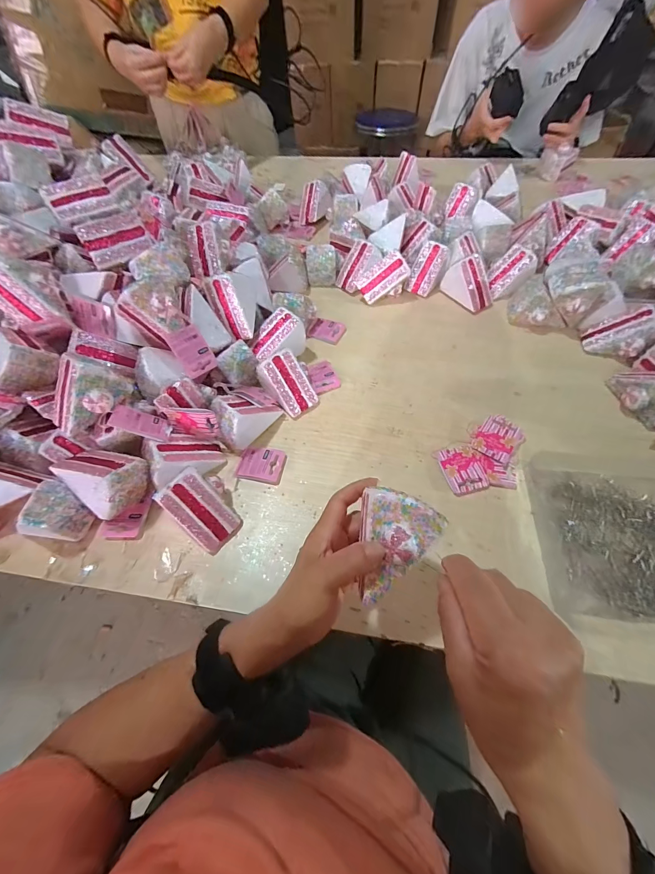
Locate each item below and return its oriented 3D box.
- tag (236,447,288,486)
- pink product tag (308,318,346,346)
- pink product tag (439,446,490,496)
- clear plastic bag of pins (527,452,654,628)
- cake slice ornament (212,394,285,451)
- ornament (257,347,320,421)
[{"bbox_3d":[-0.084,0.034,0.423,0.056,0.008,0.048,8,58,7],"label":"tag"},{"bbox_3d":[0.000,-0.183,0.564,0.056,0.010,0.043,20,61,14],"label":"pink product tag"},{"bbox_3d":[0.173,0.041,0.418,0.051,0.005,0.060,-10,58,-4],"label":"pink product tag"},{"bbox_3d":[0.371,0.109,0.376,0.243,0.006,0.192,4,63,3],"label":"clear plastic bag of pins"},{"bbox_3d":[-0.108,-0.031,0.433,0.051,0.059,0.087,34,64,19],"label":"cake slice ornament"},{"bbox_3d":[-0.053,-0.074,0.461,0.058,0.063,0.072,-35,64,-19],"label":"ornament"}]

